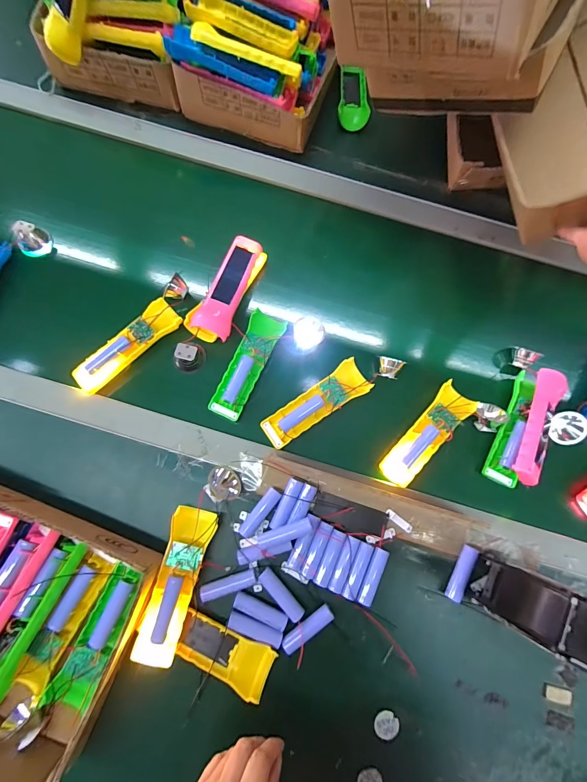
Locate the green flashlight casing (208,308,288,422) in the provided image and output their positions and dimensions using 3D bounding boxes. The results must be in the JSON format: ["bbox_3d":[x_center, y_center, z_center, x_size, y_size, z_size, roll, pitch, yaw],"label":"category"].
[{"bbox_3d":[-0.062,-0.035,0.465,0.046,0.019,0.150,24,76,4],"label":"green flashlight casing"}]

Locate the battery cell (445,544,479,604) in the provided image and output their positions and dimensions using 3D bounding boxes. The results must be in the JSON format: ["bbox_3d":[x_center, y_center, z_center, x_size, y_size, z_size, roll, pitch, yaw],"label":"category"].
[{"bbox_3d":[0.206,0.223,0.421,0.016,0.016,0.065,24,76,4],"label":"battery cell"}]

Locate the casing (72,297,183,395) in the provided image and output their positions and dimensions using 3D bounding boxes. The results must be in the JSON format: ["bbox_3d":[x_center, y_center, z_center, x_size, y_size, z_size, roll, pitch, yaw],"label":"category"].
[{"bbox_3d":[-0.222,-0.059,0.464,0.047,0.029,0.155,44,78,9],"label":"casing"}]

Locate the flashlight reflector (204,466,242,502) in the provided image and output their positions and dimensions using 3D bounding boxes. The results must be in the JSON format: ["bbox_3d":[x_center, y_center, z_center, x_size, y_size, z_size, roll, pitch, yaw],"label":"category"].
[{"bbox_3d":[-0.085,0.116,0.424,0.040,0.034,0.040,1,76,-2],"label":"flashlight reflector"}]

